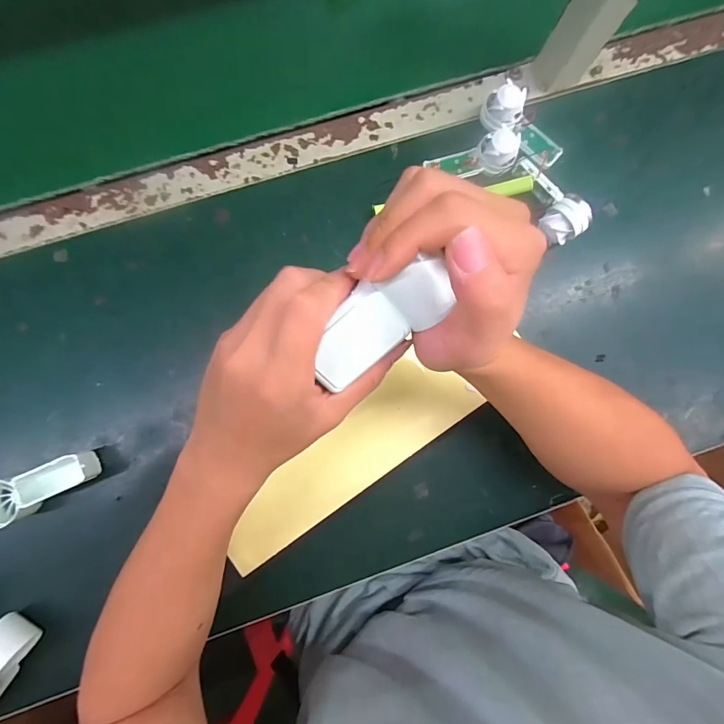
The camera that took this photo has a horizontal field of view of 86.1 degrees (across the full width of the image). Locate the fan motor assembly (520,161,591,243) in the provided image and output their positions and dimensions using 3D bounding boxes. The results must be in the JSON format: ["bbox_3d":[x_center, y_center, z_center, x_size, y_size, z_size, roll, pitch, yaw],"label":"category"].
[{"bbox_3d":[0.183,-0.159,0.385,0.036,0.038,0.088,-33,88,-4],"label":"fan motor assembly"}]

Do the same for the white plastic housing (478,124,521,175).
[{"bbox_3d":[0.134,-0.208,0.384,0.038,0.027,0.039,0,86,-2],"label":"white plastic housing"}]

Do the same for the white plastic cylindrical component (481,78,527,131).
[{"bbox_3d":[0.140,-0.253,0.389,0.038,0.038,0.034,32,86,0],"label":"white plastic cylindrical component"}]

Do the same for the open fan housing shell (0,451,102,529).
[{"bbox_3d":[-0.285,0.112,0.344,0.095,0.041,0.039,-18,87,-3],"label":"open fan housing shell"}]

